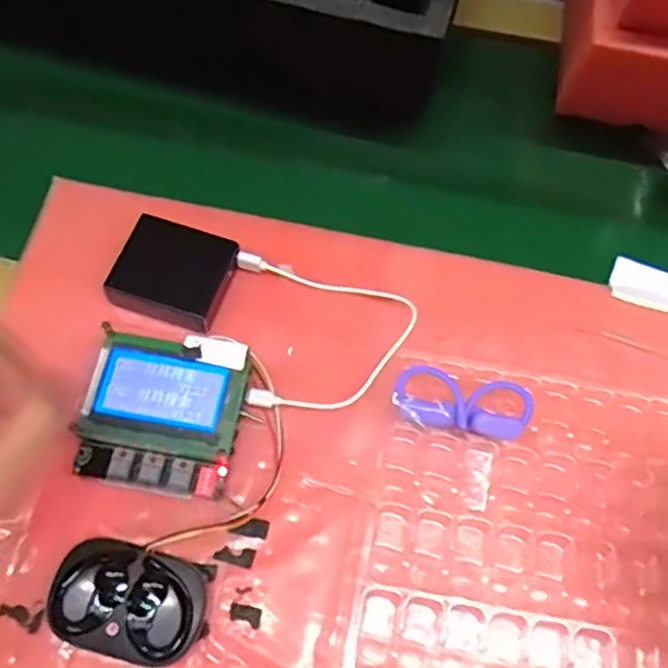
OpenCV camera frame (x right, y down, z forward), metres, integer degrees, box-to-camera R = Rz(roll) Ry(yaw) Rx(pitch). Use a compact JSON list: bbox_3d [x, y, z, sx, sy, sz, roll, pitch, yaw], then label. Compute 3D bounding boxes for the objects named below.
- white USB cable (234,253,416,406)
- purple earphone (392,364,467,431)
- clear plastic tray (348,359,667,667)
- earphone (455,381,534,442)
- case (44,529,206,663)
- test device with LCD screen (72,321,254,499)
[{"bbox_3d":[-0.004,-0.006,0.464,0.116,0.029,0.112,-4,69,-4],"label":"white USB cable"},{"bbox_3d":[0.061,0.039,0.426,0.046,0.017,0.033,9,69,1],"label":"purple earphone"},{"bbox_3d":[0.143,0.150,0.400,0.243,0.031,0.249,9,69,1],"label":"clear plastic tray"},{"bbox_3d":[0.103,0.048,0.431,0.048,0.012,0.036,14,69,3],"label":"earphone"},{"bbox_3d":[-0.118,0.156,0.393,0.084,0.026,0.058,20,69,5],"label":"case"},{"bbox_3d":[-0.106,0.051,0.423,0.098,0.048,0.091,10,69,2],"label":"test device with LCD screen"}]

